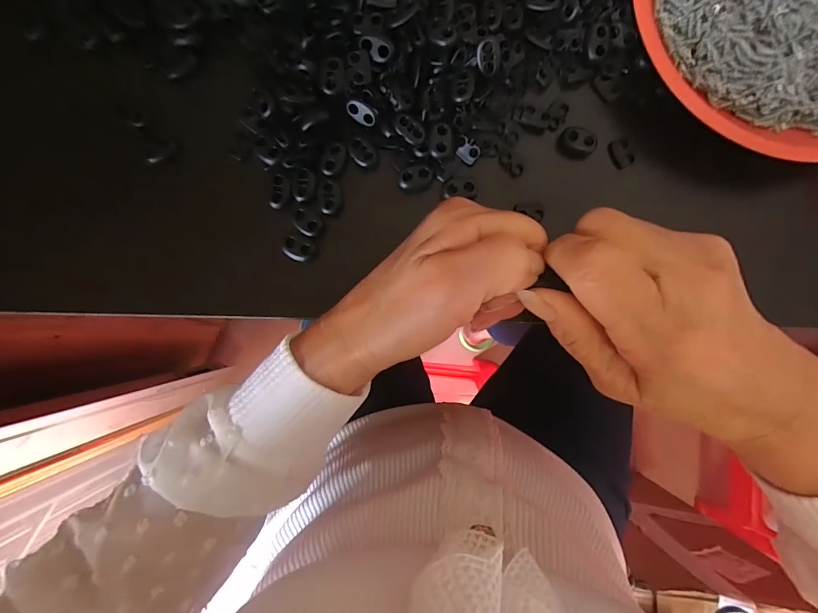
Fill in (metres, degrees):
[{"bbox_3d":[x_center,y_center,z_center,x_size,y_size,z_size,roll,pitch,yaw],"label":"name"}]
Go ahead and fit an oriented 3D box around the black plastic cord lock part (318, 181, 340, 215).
[{"bbox_3d":[-0.048,-0.066,0.238,0.012,0.004,0.020,-6,88,-1],"label":"black plastic cord lock part"}]

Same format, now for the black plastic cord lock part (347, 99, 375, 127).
[{"bbox_3d":[-0.028,-0.114,0.232,0.018,0.004,0.009,31,87,0],"label":"black plastic cord lock part"}]

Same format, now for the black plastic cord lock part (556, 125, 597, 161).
[{"bbox_3d":[0.104,-0.100,0.241,0.021,0.011,0.014,16,87,0],"label":"black plastic cord lock part"}]

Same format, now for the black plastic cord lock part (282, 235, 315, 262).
[{"bbox_3d":[-0.066,-0.034,0.236,0.016,0.006,0.013,21,87,0],"label":"black plastic cord lock part"}]

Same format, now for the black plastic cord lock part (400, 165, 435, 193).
[{"bbox_3d":[0.005,-0.078,0.240,0.021,0.005,0.014,-4,88,-1],"label":"black plastic cord lock part"}]

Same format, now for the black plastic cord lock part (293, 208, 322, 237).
[{"bbox_3d":[-0.062,-0.051,0.238,0.018,0.005,0.013,39,87,1],"label":"black plastic cord lock part"}]

